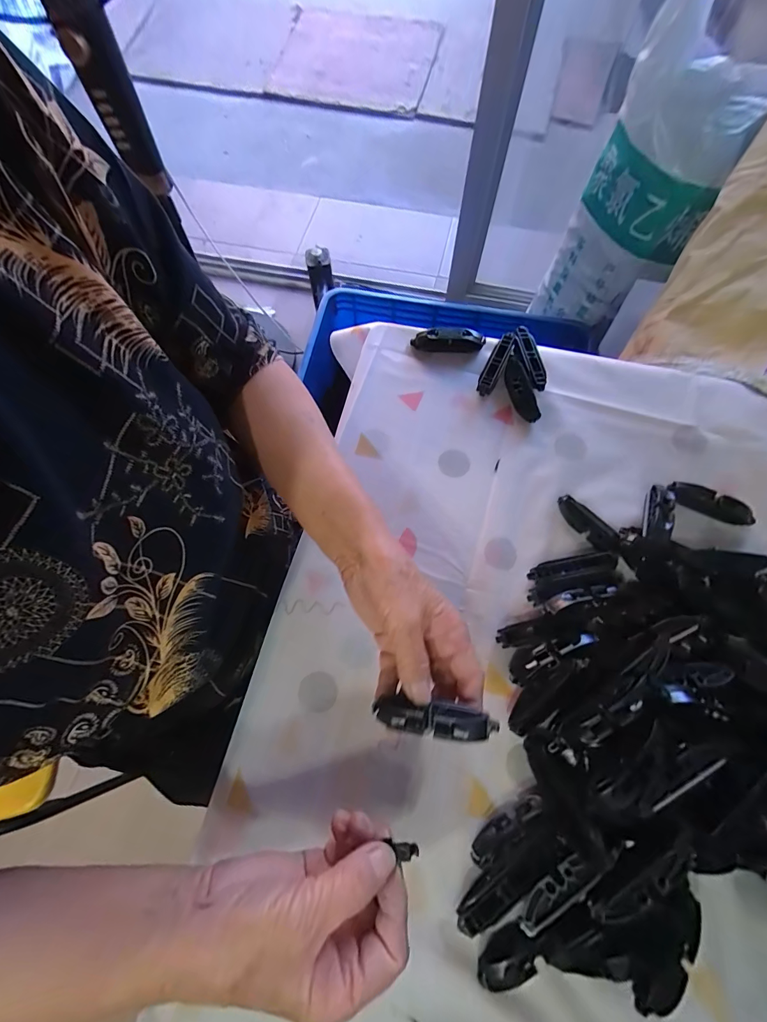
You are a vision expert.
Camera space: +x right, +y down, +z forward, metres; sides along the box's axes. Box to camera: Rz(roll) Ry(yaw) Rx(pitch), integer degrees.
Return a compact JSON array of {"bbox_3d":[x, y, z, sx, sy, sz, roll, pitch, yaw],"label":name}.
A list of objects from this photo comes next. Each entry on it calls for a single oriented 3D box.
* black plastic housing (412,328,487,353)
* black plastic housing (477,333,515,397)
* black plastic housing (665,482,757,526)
[{"bbox_3d":[0.075,-0.196,0.434,0.082,0.022,0.018,0,70,2],"label":"black plastic housing"},{"bbox_3d":[0.124,-0.161,0.420,0.019,0.022,0.077,24,73,10],"label":"black plastic housing"},{"bbox_3d":[0.322,-0.007,0.368,0.077,0.011,0.018,26,73,11],"label":"black plastic housing"}]

